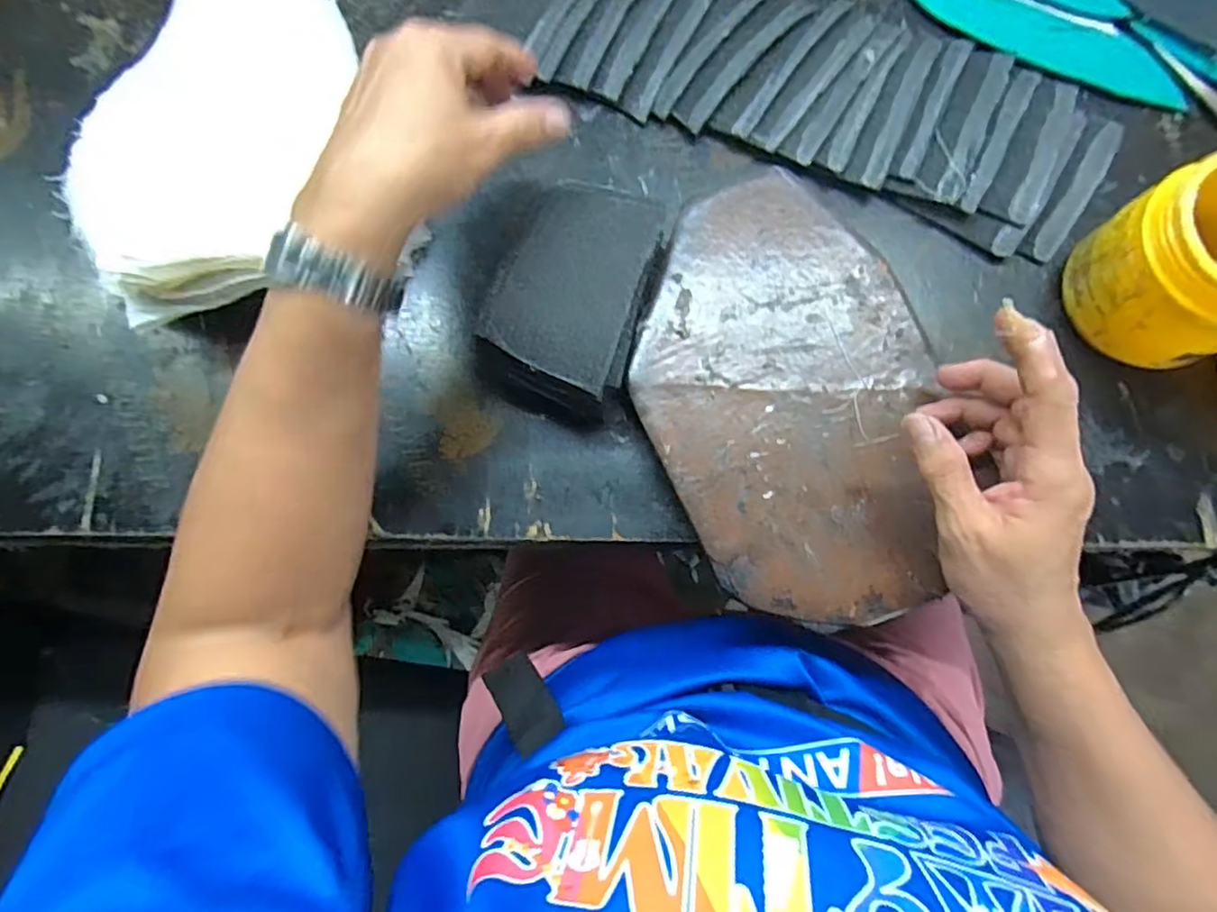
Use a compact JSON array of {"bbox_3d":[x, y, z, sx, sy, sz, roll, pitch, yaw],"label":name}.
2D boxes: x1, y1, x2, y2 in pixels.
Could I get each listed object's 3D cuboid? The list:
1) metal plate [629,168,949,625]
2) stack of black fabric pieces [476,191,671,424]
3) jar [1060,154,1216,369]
[{"bbox_3d":[0.105,-0.038,0.353,0.163,0.012,0.259,-17,81,-2],"label":"metal plate"},{"bbox_3d":[-0.023,-0.094,0.358,0.090,0.040,0.130,21,80,5],"label":"stack of black fabric pieces"},{"bbox_3d":[0.331,-0.106,0.340,0.101,0.086,0.089,-22,79,-3],"label":"jar"}]

